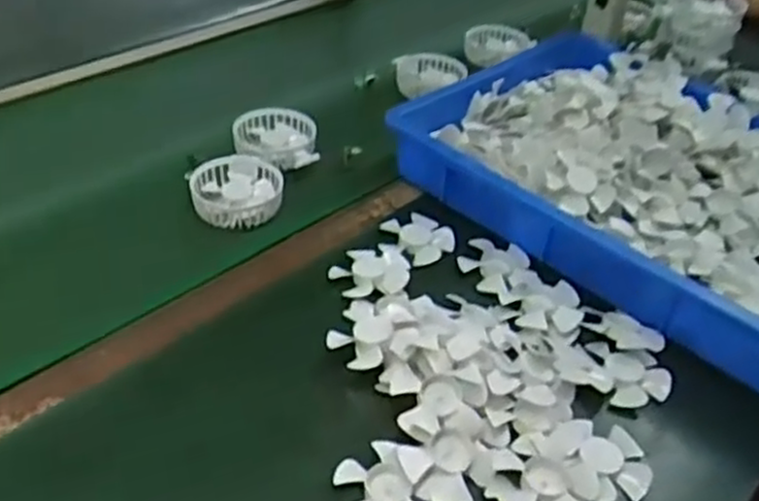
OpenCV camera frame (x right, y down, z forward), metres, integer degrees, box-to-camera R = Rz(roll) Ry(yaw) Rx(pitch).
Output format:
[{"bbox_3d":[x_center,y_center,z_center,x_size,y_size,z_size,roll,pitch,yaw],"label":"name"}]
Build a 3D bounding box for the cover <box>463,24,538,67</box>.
[{"bbox_3d":[0.171,-0.308,1.129,0.091,0.035,0.097,-16,42,-24],"label":"cover"}]

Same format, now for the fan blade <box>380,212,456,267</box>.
[{"bbox_3d":[0.040,-0.014,0.732,0.056,0.012,0.067,-20,44,-27],"label":"fan blade"}]

